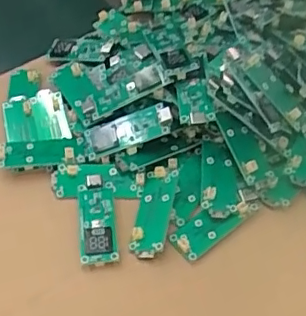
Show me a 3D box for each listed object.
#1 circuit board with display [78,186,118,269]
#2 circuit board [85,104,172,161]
[{"bbox_3d":[-0.029,0.034,0.294,0.018,0.005,0.044,-6,52,-4],"label":"circuit board with display"},{"bbox_3d":[-0.014,-0.015,0.314,0.050,0.009,0.017,-18,53,14],"label":"circuit board"}]

